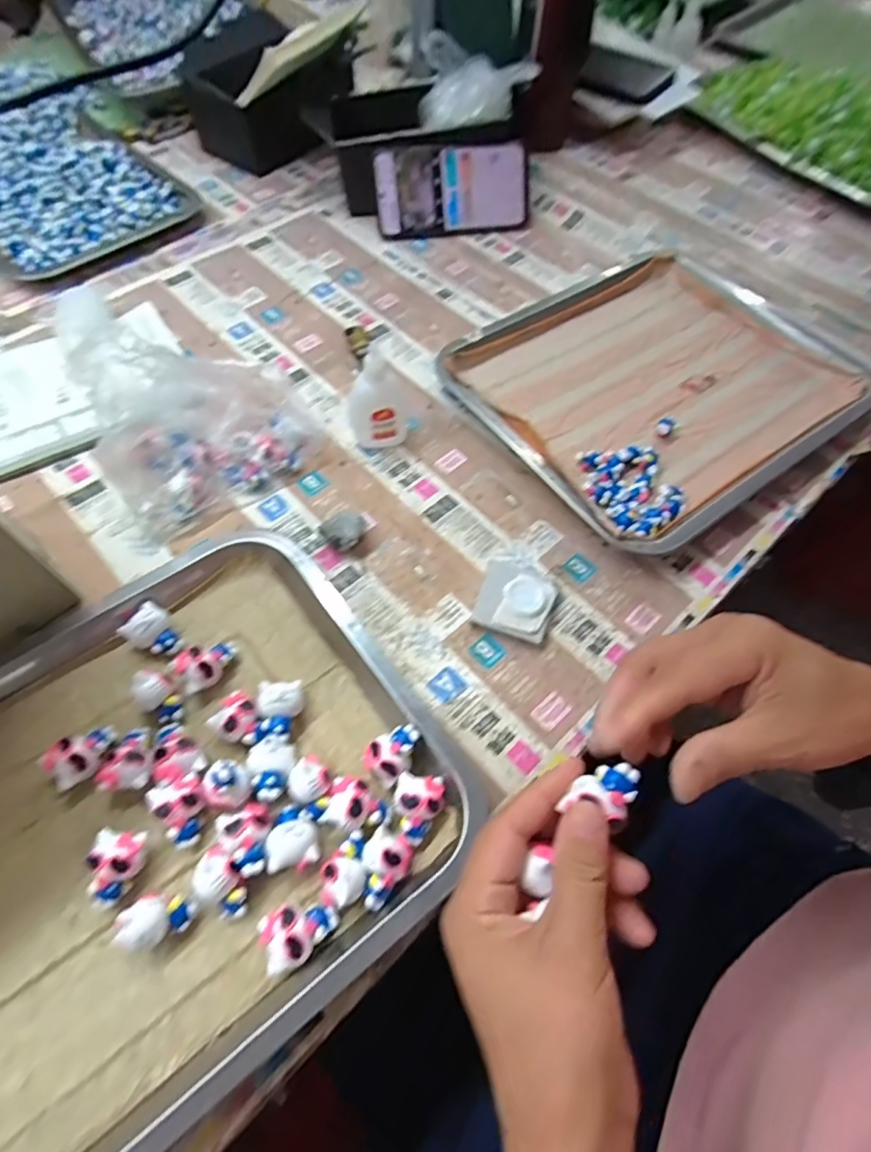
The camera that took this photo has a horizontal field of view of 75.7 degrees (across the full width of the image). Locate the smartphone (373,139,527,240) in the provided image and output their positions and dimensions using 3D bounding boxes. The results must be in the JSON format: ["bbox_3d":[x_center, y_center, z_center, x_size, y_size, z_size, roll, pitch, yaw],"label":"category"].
[{"bbox_3d":[0.018,-0.410,0.595,0.160,0.077,0.014,-4,29,-2],"label":"smartphone"}]

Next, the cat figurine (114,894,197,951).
[{"bbox_3d":[-0.137,0.168,0.276,0.029,0.019,0.021,-24,65,-15],"label":"cat figurine"}]

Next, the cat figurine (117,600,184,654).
[{"bbox_3d":[-0.177,0.036,0.354,0.033,0.018,0.026,32,65,14],"label":"cat figurine"}]

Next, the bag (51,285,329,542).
[{"bbox_3d":[-0.175,-0.125,0.404,0.149,0.113,0.103,-32,68,-18],"label":"bag"}]

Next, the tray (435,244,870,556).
[{"bbox_3d":[0.192,-0.177,0.501,0.320,0.031,0.276,-33,68,-18],"label":"tray"}]

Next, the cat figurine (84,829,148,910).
[{"bbox_3d":[-0.164,0.151,0.290,0.024,0.024,0.034,2,61,-1],"label":"cat figurine"}]

